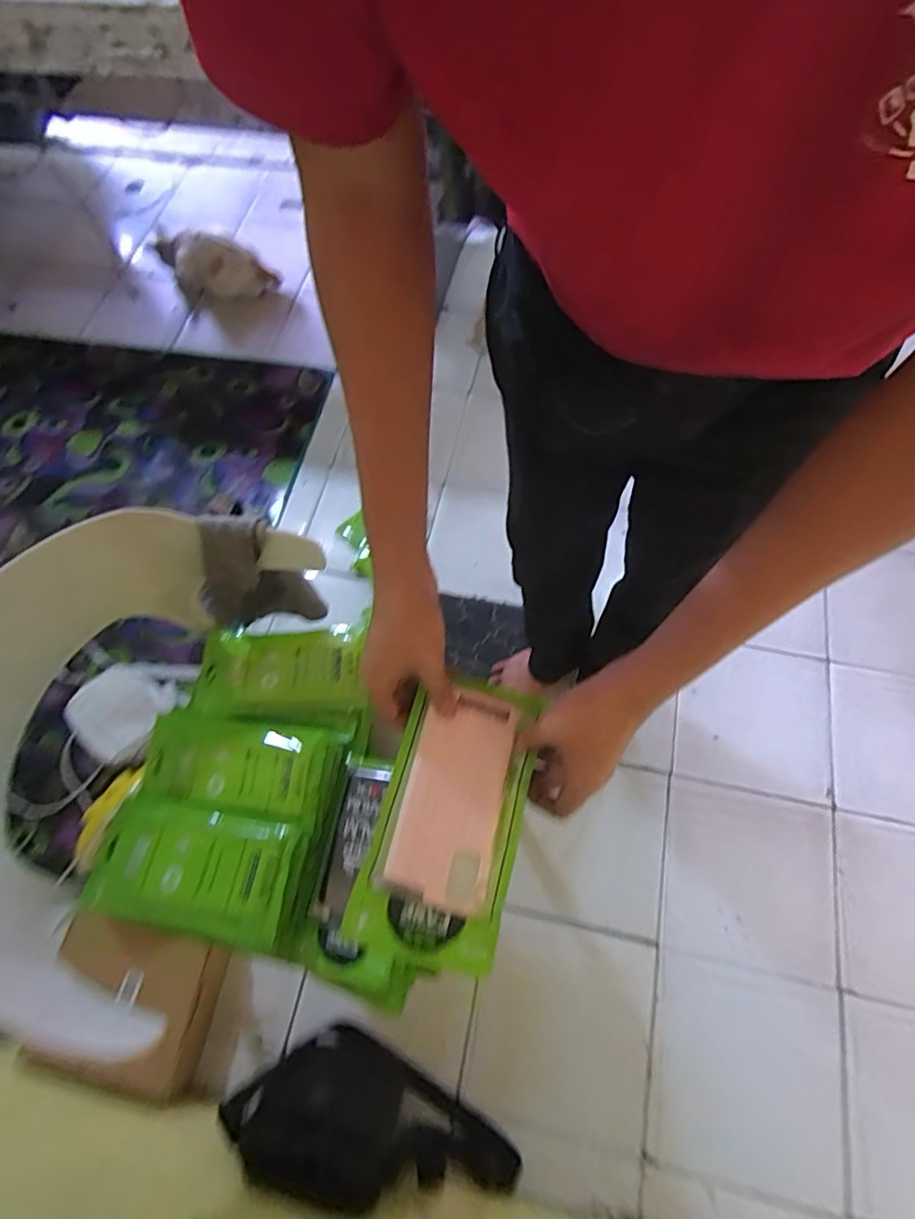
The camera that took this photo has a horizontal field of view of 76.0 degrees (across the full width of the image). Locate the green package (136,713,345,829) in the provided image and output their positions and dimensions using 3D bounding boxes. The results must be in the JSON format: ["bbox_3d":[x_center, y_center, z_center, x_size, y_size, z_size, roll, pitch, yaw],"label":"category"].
[{"bbox_3d":[-0.250,0.172,0.658,0.215,0.020,0.101,10,66,6],"label":"green package"}]

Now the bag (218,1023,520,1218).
[{"bbox_3d":[-0.114,0.759,0.871,0.431,0.188,0.153,14,67,9],"label":"bag"}]

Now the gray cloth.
[{"bbox_3d":[-0.250,-0.027,0.729,0.119,0.256,0.045,-29,67,-10],"label":"gray cloth"}]

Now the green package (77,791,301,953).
[{"bbox_3d":[-0.272,0.264,0.602,0.209,0.029,0.116,8,66,7],"label":"green package"}]

